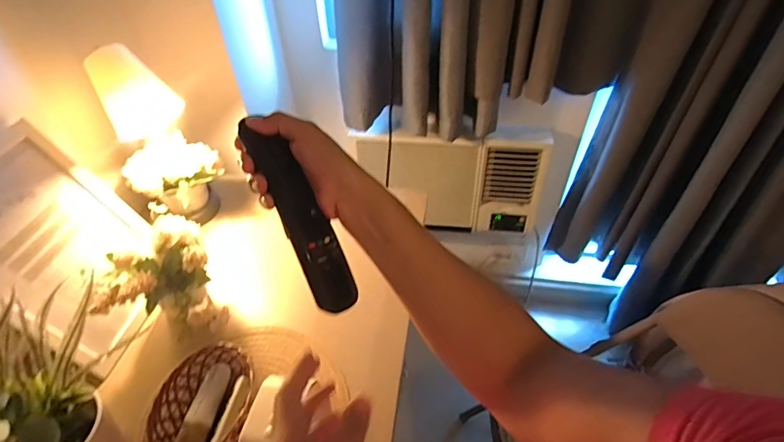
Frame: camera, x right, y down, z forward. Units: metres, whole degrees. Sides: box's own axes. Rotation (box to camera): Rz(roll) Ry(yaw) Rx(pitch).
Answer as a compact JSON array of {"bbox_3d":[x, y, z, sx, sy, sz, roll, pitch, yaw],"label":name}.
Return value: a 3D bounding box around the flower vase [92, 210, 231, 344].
[{"bbox_3d":[-0.357,0.109,0.673,0.160,0.162,0.189,-21,48,-18],"label":"flower vase"}]

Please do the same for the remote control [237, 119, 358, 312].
[{"bbox_3d":[-0.077,-0.004,0.372,0.039,0.016,0.173,-27,95,-23],"label":"remote control"}]

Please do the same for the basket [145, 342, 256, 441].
[{"bbox_3d":[-0.247,0.255,0.582,0.126,0.071,0.159,-1,45,2],"label":"basket"}]

